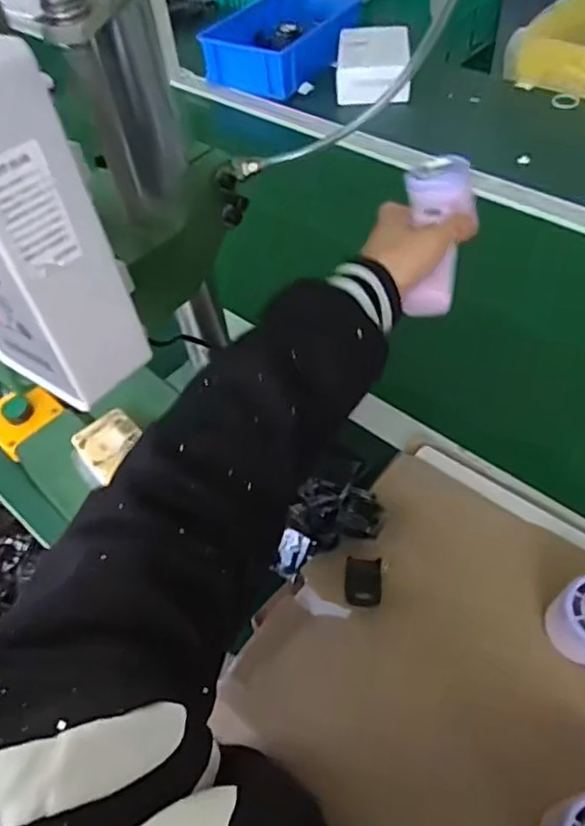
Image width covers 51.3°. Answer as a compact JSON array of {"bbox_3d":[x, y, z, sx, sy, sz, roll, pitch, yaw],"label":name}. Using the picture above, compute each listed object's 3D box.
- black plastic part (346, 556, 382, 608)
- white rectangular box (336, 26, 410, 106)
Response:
[{"bbox_3d":[0.061,0.145,0.521,0.030,0.010,0.039,1,53,6],"label":"black plastic part"},{"bbox_3d":[0.143,-0.616,1.071,0.125,0.063,0.187,1,53,6],"label":"white rectangular box"}]

